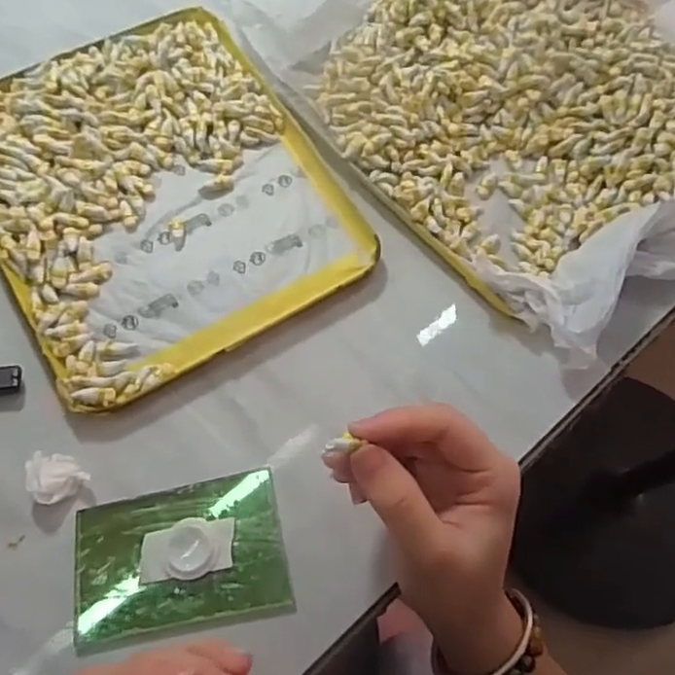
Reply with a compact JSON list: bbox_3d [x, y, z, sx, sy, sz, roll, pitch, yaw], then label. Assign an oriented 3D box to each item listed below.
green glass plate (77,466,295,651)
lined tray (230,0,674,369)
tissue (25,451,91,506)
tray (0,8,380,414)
[{"bbox_3d":[-0.079,0.110,0.322,0.103,0.011,0.070,-10,68,-6],"label":"green glass plate"},{"bbox_3d":[0.124,-0.196,0.410,0.280,0.086,0.389,-31,72,-14],"label":"lined tray"},{"bbox_3d":[-0.148,0.072,0.332,0.027,0.015,0.024,39,71,13],"label":"tissue"},{"bbox_3d":[-0.116,-0.098,0.402,0.200,0.016,0.241,-29,71,-13],"label":"tray"}]

